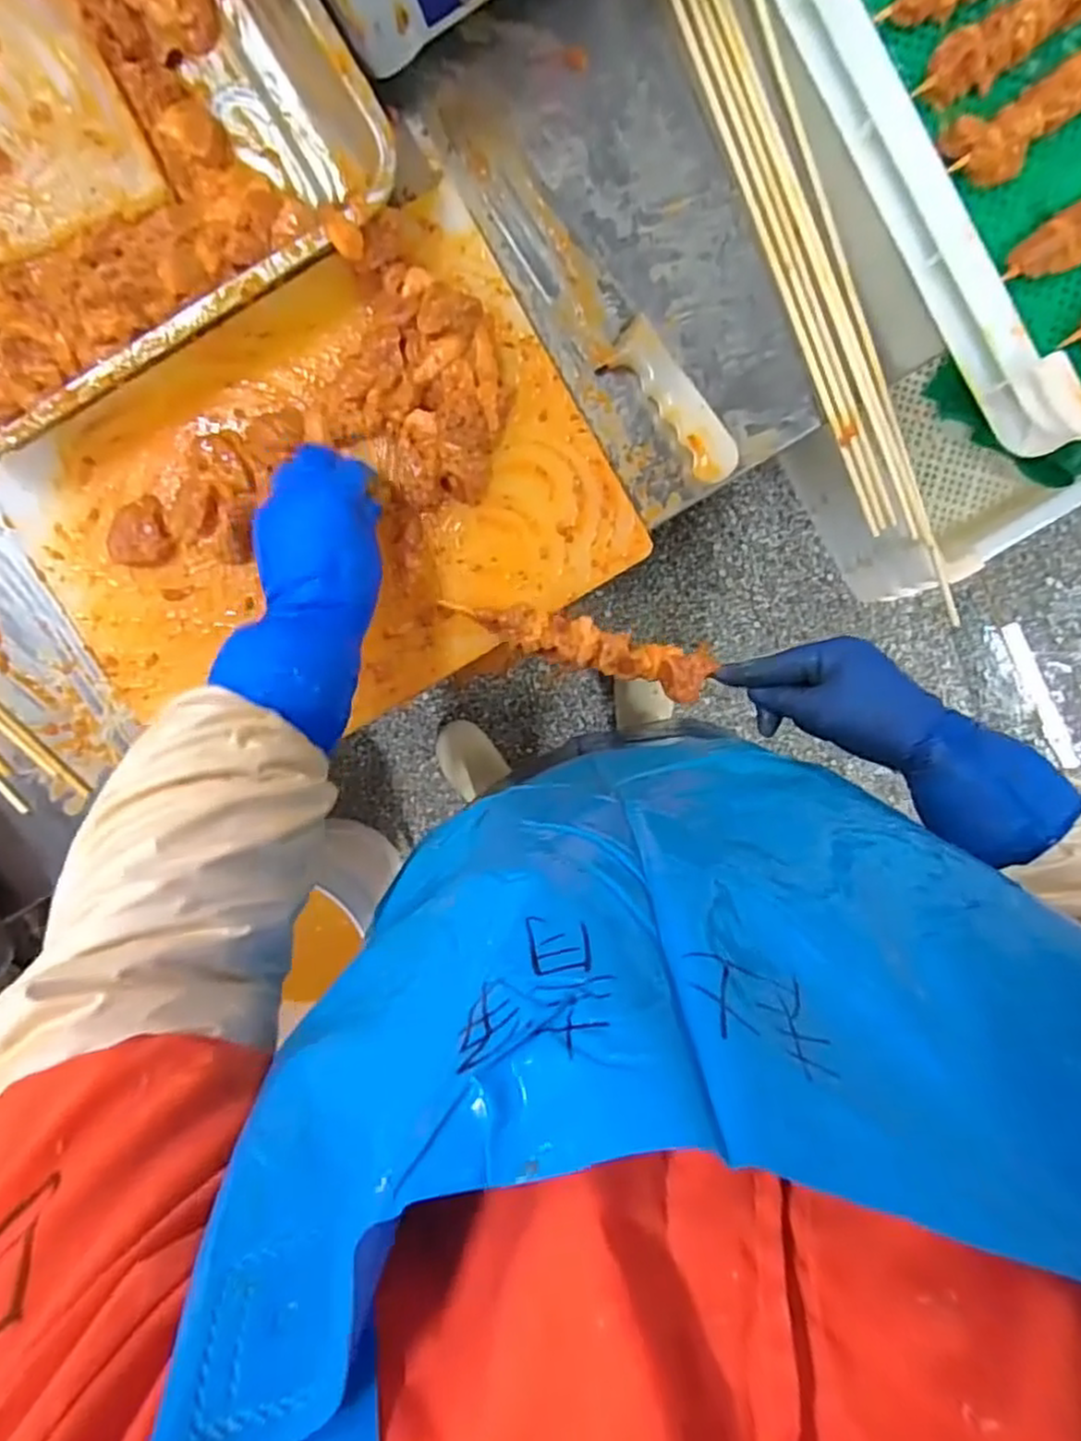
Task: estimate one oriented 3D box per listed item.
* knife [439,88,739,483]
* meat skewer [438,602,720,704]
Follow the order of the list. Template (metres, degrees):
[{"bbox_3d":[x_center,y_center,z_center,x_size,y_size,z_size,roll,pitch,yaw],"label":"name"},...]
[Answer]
[{"bbox_3d":[0.032,-0.293,0.497,0.047,0.023,0.306,-39,95,5],"label":"knife"},{"bbox_3d":[0.026,-0.052,0.492,0.176,0.016,0.034,16,97,2],"label":"meat skewer"}]

